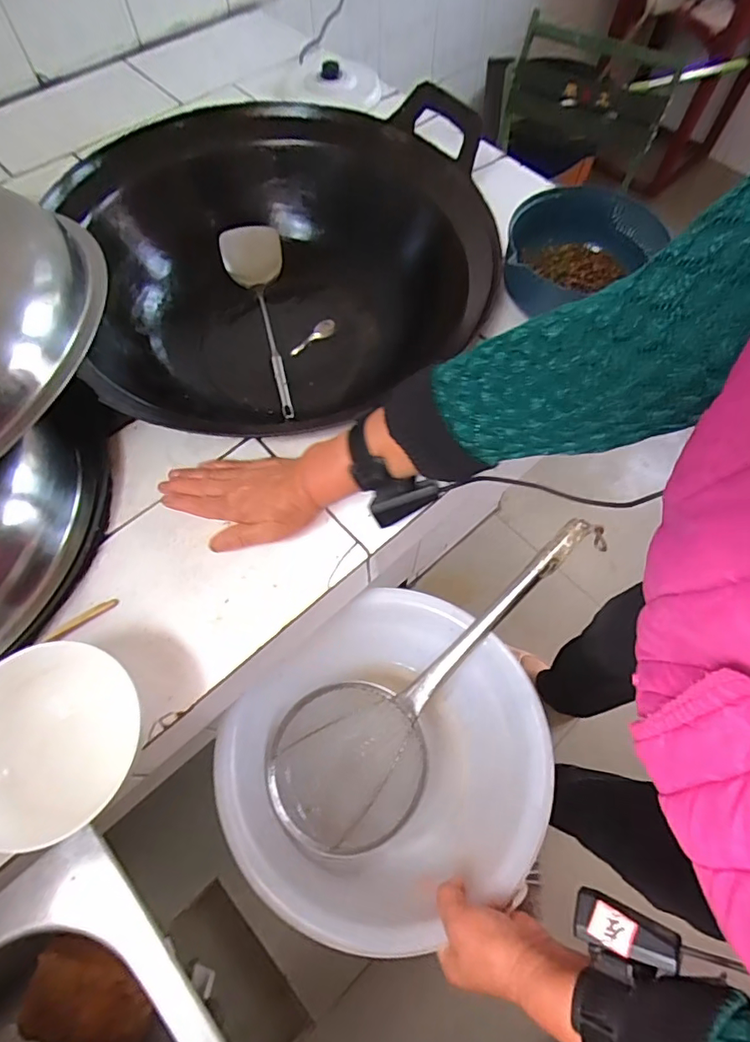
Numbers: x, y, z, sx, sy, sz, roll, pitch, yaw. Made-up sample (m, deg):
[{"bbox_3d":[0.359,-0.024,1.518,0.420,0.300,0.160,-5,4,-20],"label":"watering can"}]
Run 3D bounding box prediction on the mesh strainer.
[{"bbox_3d":[0.072,0.162,0.572,0.444,0.075,0.164,-45,71,1],"label":"mesh strainer"}]

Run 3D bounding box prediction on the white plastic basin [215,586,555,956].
[{"bbox_3d":[0.013,0.251,0.566,0.322,0.123,0.302,0,63,-1],"label":"white plastic basin"}]

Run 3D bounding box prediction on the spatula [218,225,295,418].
[{"bbox_3d":[-0.183,-0.307,0.799,0.105,0.055,0.375,-6,64,-4],"label":"spatula"}]

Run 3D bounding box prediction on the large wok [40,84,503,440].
[{"bbox_3d":[-0.116,-0.335,0.739,0.538,0.205,0.580,-6,64,-4],"label":"large wok"}]

